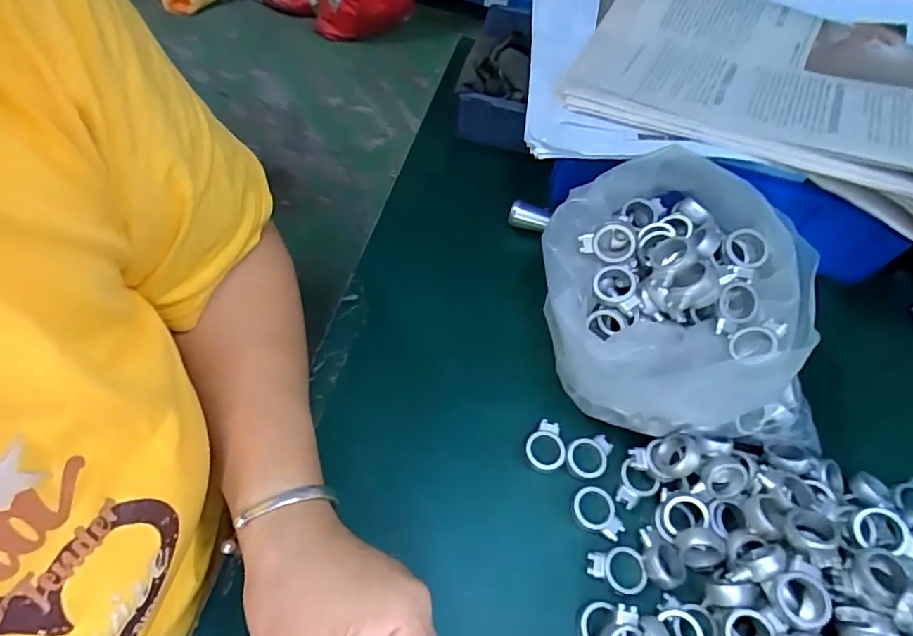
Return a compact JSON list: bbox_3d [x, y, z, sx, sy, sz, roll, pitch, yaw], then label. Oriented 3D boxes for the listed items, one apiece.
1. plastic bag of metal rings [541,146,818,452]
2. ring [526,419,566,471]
[{"bbox_3d":[0.141,-0.007,0.345,0.171,0.110,0.163,-1,58,-7],"label":"plastic bag of metal rings"},{"bbox_3d":[0.058,0.081,0.344,0.025,0.004,0.032,8,58,-2],"label":"ring"}]

